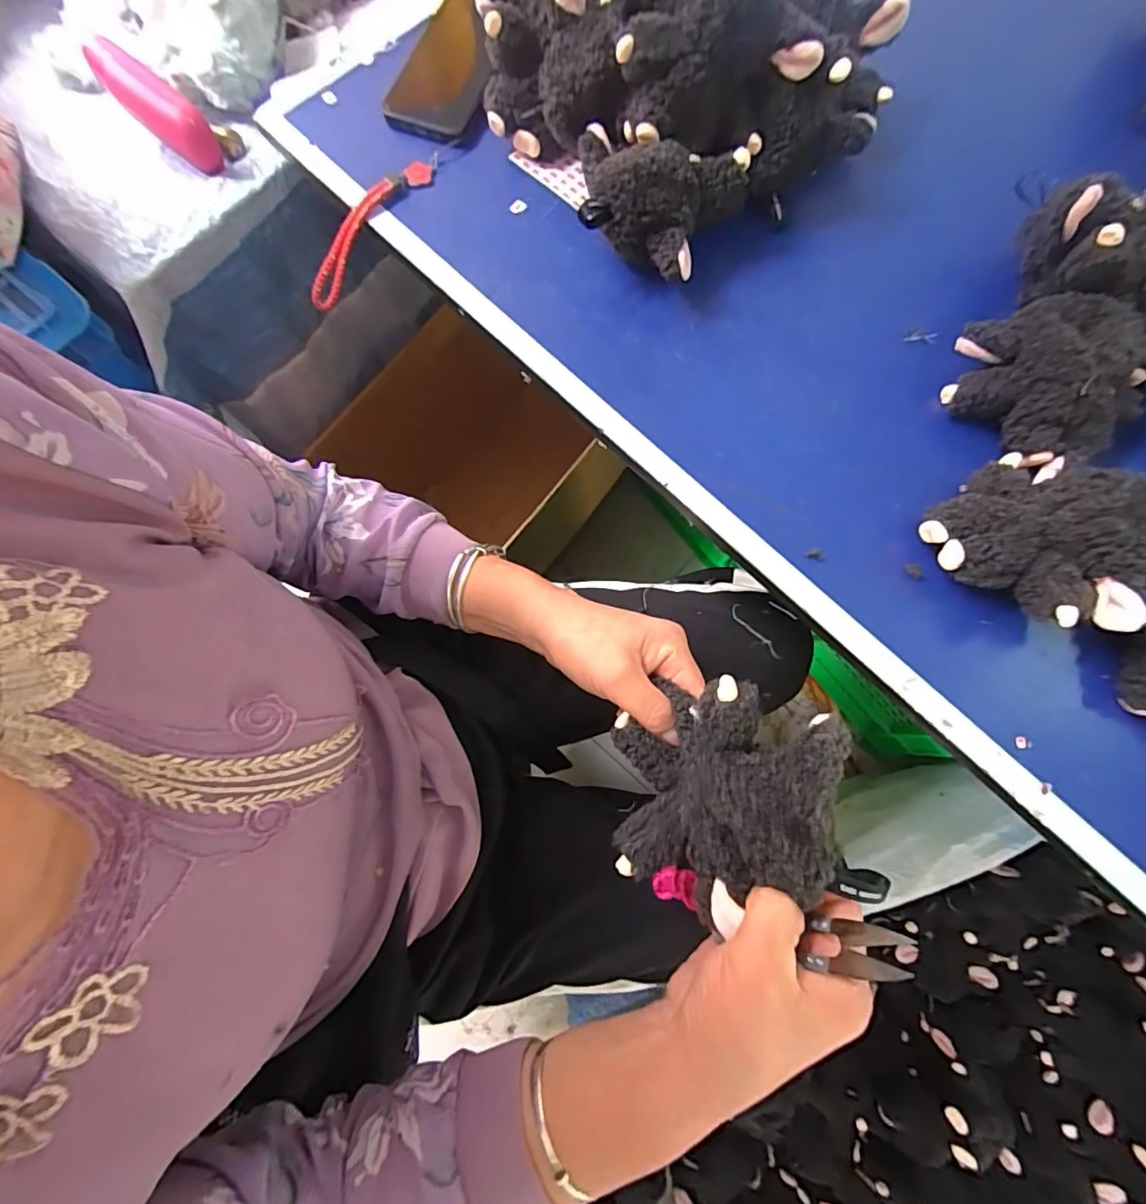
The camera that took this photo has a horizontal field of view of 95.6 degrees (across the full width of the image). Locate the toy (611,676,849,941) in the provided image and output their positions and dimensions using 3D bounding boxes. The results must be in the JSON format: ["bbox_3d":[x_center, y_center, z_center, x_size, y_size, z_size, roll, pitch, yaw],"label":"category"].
[{"bbox_3d":[0.078,0.105,0.287,0.134,0.050,0.123,-14,69,40],"label":"toy"}]

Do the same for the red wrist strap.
[{"bbox_3d":[-0.179,-0.318,0.444,0.017,0.034,0.151,46,99,10],"label":"red wrist strap"}]

